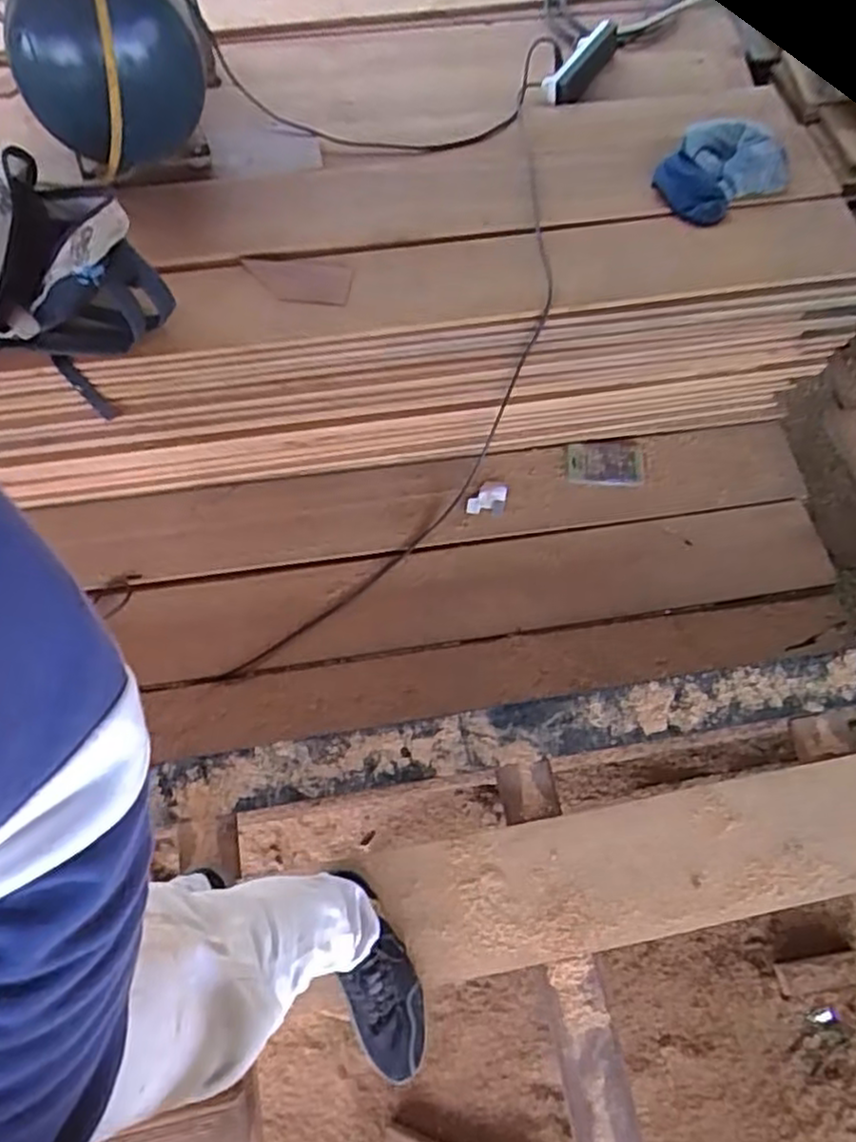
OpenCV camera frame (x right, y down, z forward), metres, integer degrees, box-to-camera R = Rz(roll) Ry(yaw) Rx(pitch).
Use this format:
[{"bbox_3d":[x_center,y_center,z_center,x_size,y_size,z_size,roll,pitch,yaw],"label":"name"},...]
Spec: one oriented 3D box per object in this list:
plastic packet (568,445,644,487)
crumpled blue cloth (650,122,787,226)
[{"bbox_3d":[0.371,-0.223,1.506,0.155,0.009,0.097,2,66,0],"label":"plastic packet"},{"bbox_3d":[0.566,-0.762,1.398,0.195,0.101,0.204,39,71,14],"label":"crumpled blue cloth"}]

